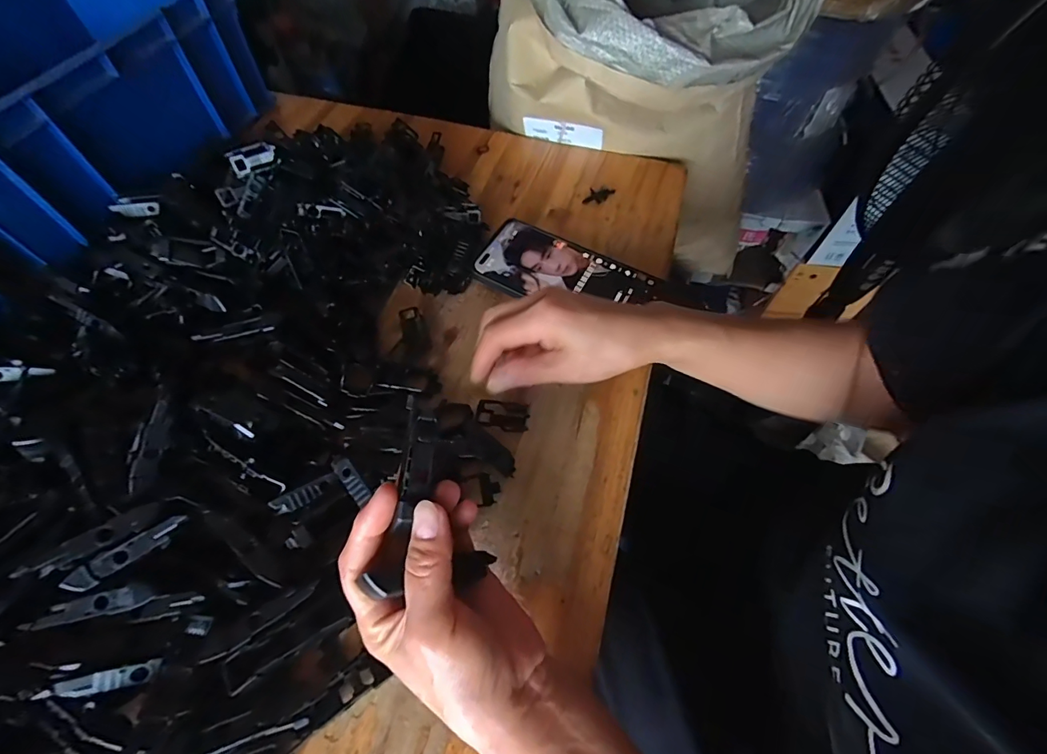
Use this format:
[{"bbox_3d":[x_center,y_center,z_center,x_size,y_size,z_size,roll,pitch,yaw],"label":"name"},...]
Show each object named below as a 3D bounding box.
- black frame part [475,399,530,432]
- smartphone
[{"bbox_3d":[-0.016,0.028,0.334,0.039,0.006,0.023,3,60,2],"label":"black frame part"},{"bbox_3d":[0.036,-0.089,0.389,0.155,0.005,0.082,28,66,11],"label":"smartphone"}]

